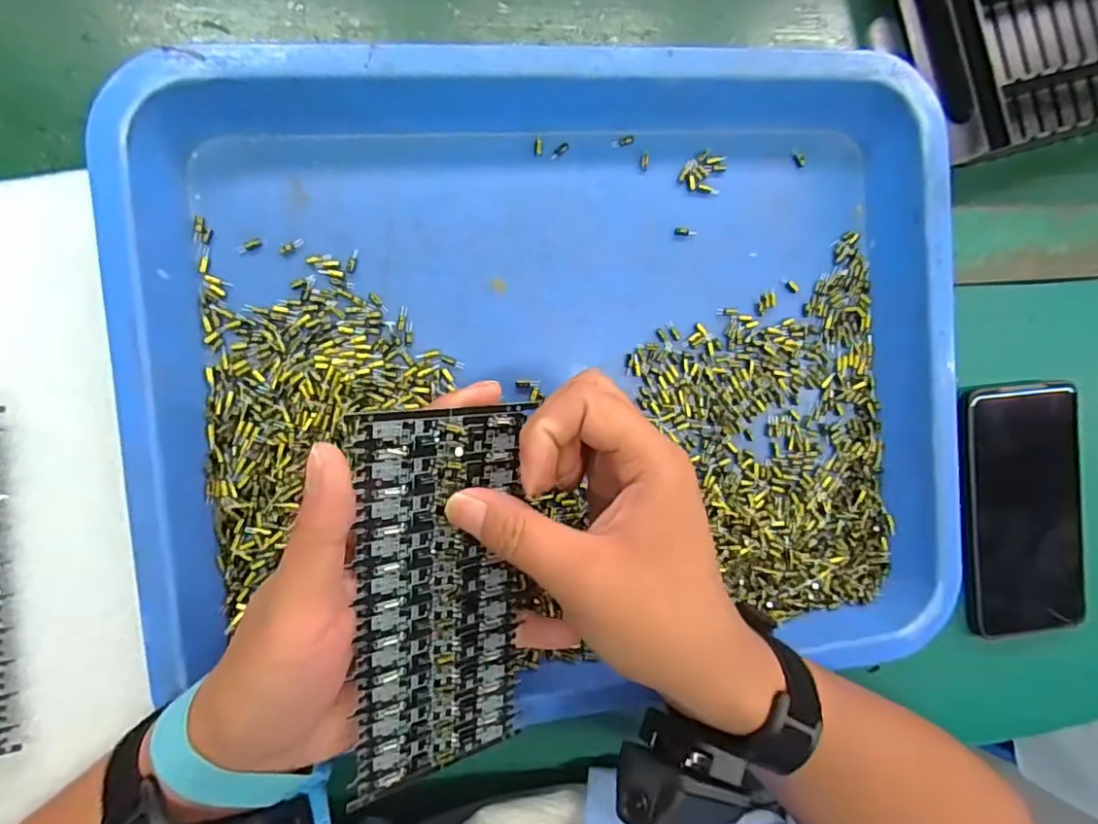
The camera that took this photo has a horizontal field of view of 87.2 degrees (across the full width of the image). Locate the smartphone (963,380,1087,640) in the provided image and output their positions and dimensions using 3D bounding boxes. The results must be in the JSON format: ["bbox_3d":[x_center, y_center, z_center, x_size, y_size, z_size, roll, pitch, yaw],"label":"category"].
[{"bbox_3d":[0.312,0.066,0.381,0.084,0.014,0.166,-6,95,-9],"label":"smartphone"}]

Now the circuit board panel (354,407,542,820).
[{"bbox_3d":[-0.044,0.079,0.247,0.075,0.004,0.161,-5,103,-35],"label":"circuit board panel"}]

